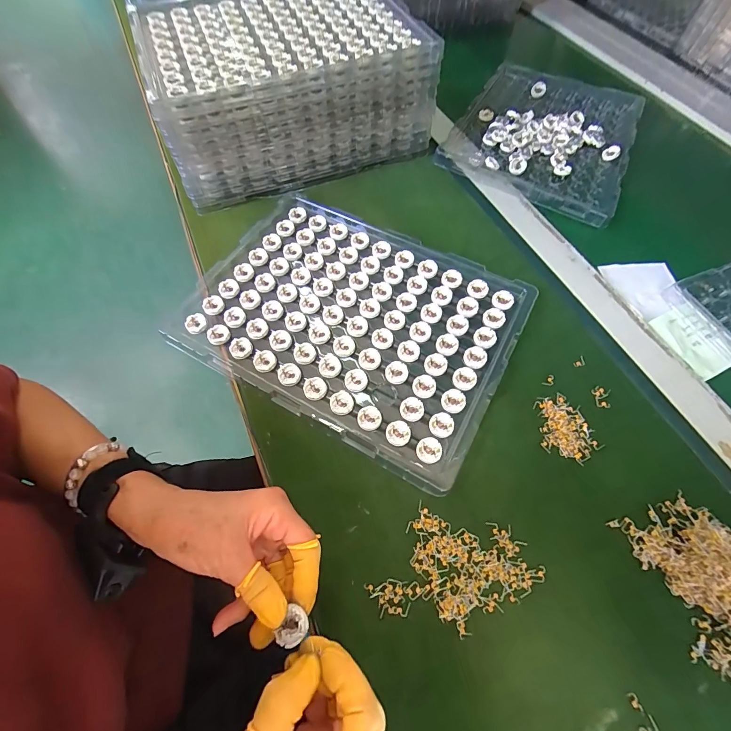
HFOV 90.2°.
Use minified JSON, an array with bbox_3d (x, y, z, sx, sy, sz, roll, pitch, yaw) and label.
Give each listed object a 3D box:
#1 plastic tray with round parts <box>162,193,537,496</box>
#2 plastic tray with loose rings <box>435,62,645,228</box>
[{"bbox_3d":[-0.013,-0.059,0.408,0.339,0.018,0.257,27,65,13],"label":"plastic tray with round parts"},{"bbox_3d":[0.299,-0.394,0.585,0.248,0.020,0.389,25,65,12],"label":"plastic tray with loose rings"}]

